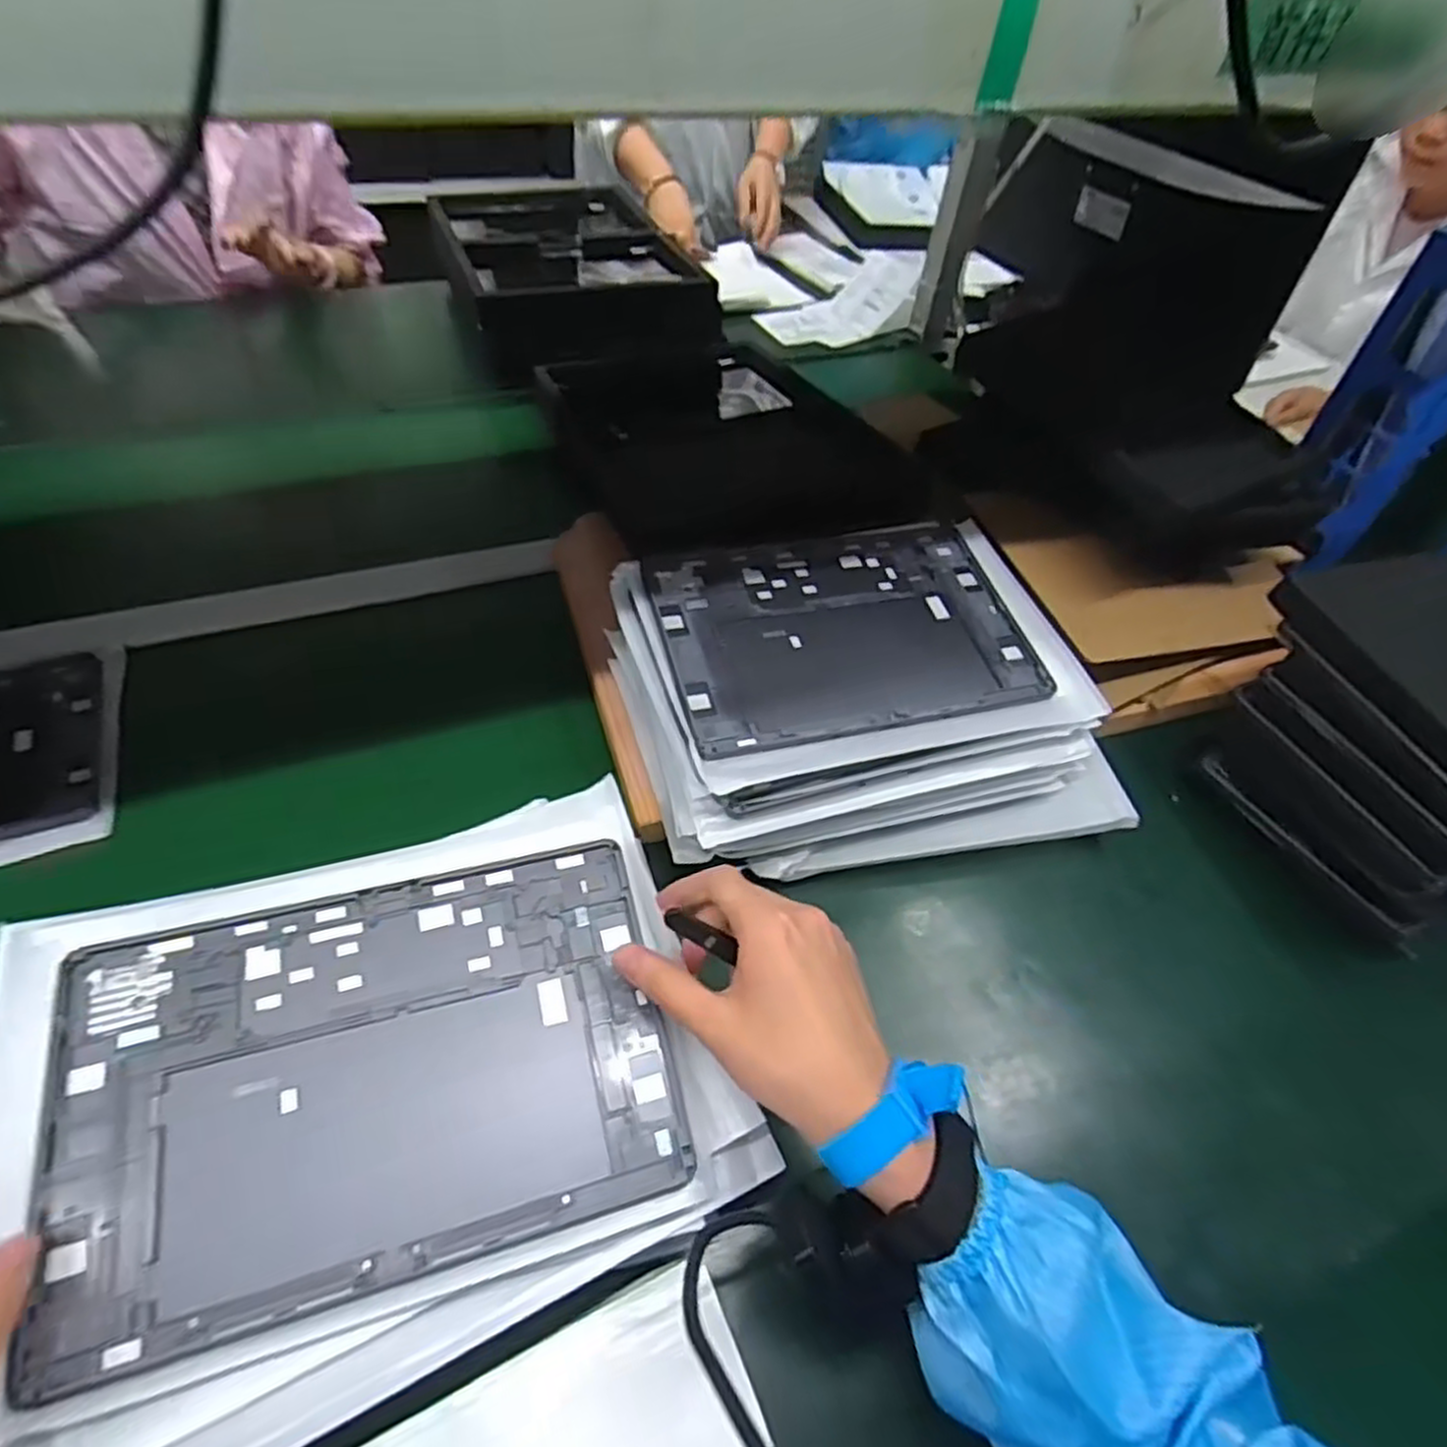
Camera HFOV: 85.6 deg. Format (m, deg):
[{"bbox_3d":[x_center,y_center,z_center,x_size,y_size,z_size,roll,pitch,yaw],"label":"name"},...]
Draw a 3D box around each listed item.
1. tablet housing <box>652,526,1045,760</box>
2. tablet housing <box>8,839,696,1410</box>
[{"bbox_3d":[0.084,-0.067,0.545,0.253,0.008,0.170,-10,58,-15],"label":"tablet housing"},{"bbox_3d":[-0.154,0.154,0.353,0.249,0.007,0.167,-9,60,-17],"label":"tablet housing"}]

